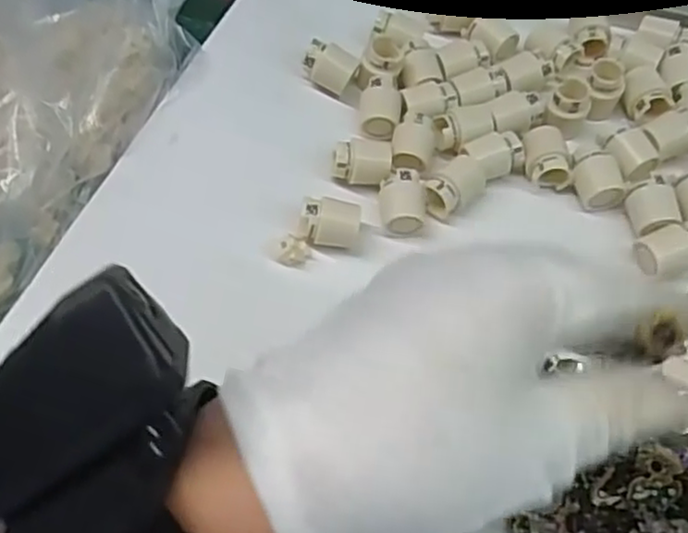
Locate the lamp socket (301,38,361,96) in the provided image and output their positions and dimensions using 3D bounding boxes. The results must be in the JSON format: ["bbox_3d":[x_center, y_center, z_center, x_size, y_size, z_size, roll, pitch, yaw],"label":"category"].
[{"bbox_3d":[-0.007,-0.102,0.358,0.025,0.022,0.017,22,19,-4],"label":"lamp socket"}]

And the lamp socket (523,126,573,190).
[{"bbox_3d":[0.097,-0.052,0.336,0.020,0.019,0.030,-3,58,-3],"label":"lamp socket"}]

